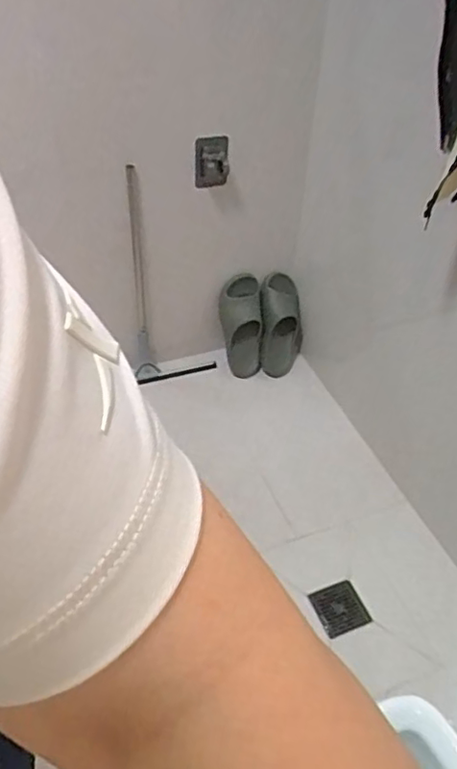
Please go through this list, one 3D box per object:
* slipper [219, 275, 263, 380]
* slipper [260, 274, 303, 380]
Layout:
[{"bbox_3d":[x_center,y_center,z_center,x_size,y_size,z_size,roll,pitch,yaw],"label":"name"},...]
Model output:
[{"bbox_3d":[0.035,-0.154,1.628,0.098,0.281,0.086,-7,24,-10],"label":"slipper"},{"bbox_3d":[0.138,-0.156,1.618,0.110,0.274,0.072,-1,5,-4],"label":"slipper"}]

